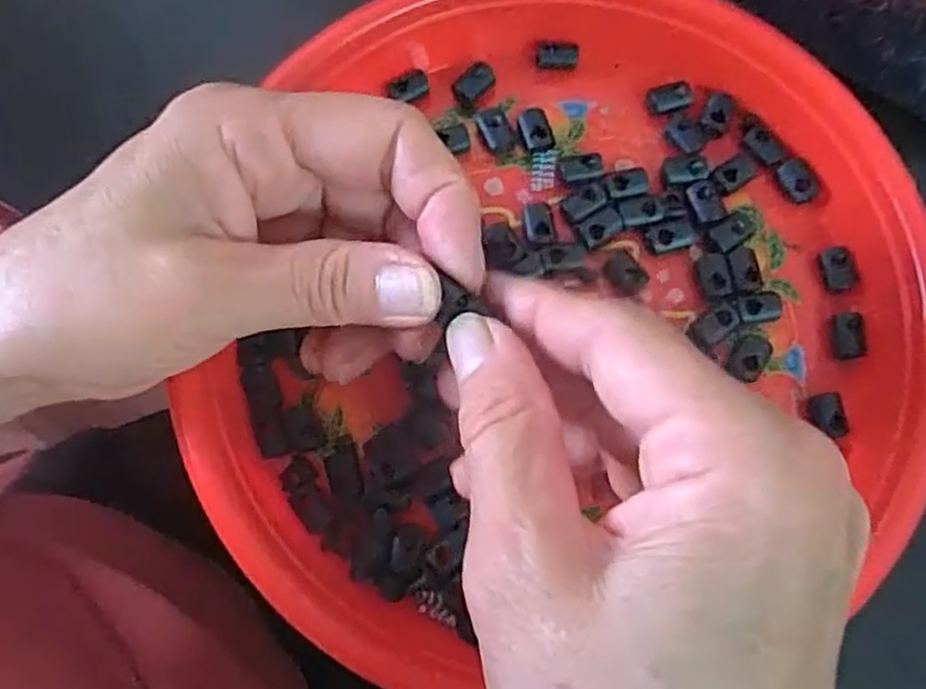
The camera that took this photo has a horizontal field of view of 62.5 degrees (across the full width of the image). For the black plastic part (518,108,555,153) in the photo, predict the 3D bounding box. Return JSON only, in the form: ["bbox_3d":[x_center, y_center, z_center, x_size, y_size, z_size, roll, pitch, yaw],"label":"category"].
[{"bbox_3d":[0.026,-0.075,0.268,0.011,0.004,0.016,-16,79,-4],"label":"black plastic part"}]

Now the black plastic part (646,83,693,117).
[{"bbox_3d":[0.074,-0.088,0.275,0.017,0.004,0.010,-18,79,-4],"label":"black plastic part"}]

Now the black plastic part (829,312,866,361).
[{"bbox_3d":[0.131,-0.003,0.259,0.009,0.004,0.016,4,78,0],"label":"black plastic part"}]

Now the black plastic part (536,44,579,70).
[{"bbox_3d":[0.035,-0.105,0.279,0.015,0.006,0.008,2,78,0],"label":"black plastic part"}]

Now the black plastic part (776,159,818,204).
[{"bbox_3d":[0.118,-0.058,0.269,0.010,0.004,0.016,-28,80,-6],"label":"black plastic part"}]

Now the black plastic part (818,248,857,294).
[{"bbox_3d":[0.130,-0.026,0.264,0.010,0.004,0.015,-8,78,-2],"label":"black plastic part"}]

